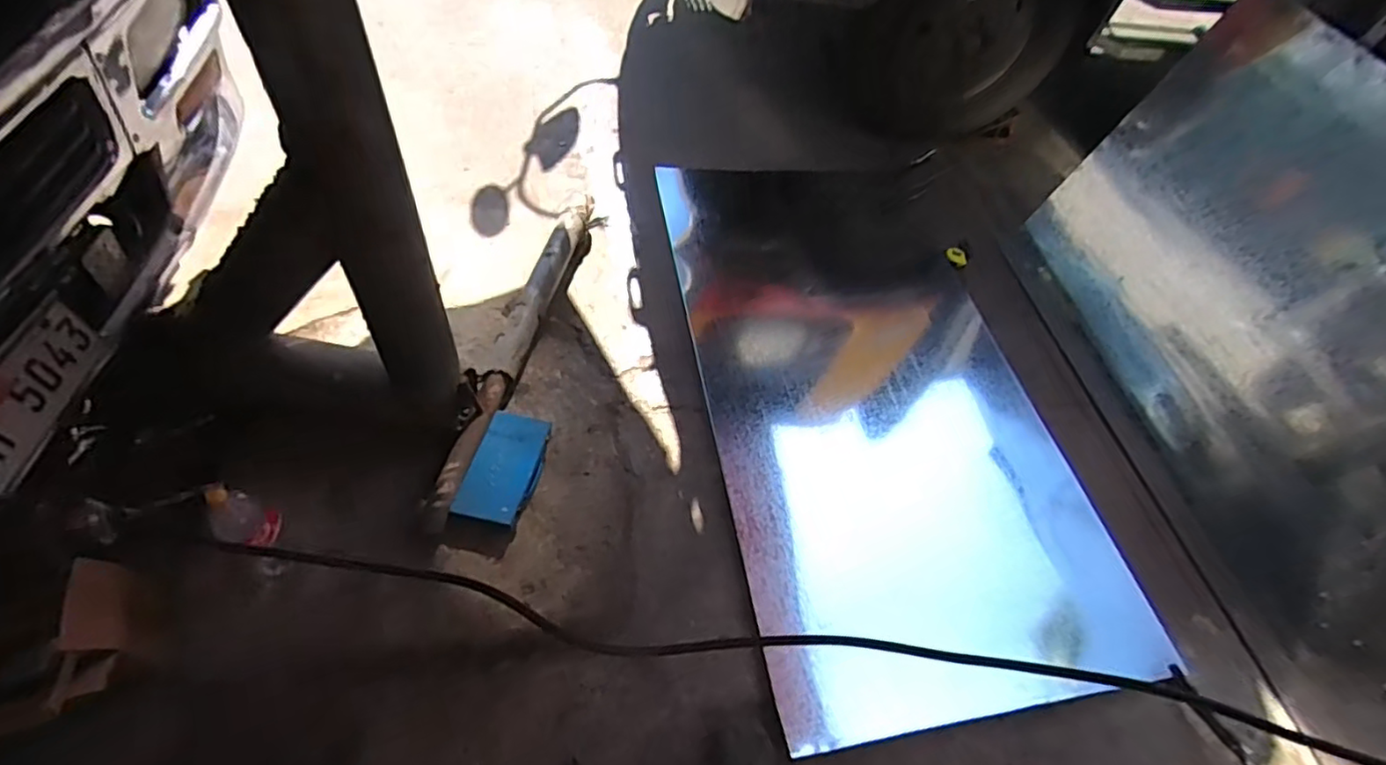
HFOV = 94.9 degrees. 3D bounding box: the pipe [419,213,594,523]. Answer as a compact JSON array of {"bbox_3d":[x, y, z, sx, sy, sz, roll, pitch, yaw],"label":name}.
[{"bbox_3d":[-0.503,-0.093,1.800,0.098,0.099,1.097,15,53,2],"label":"pipe"}]

